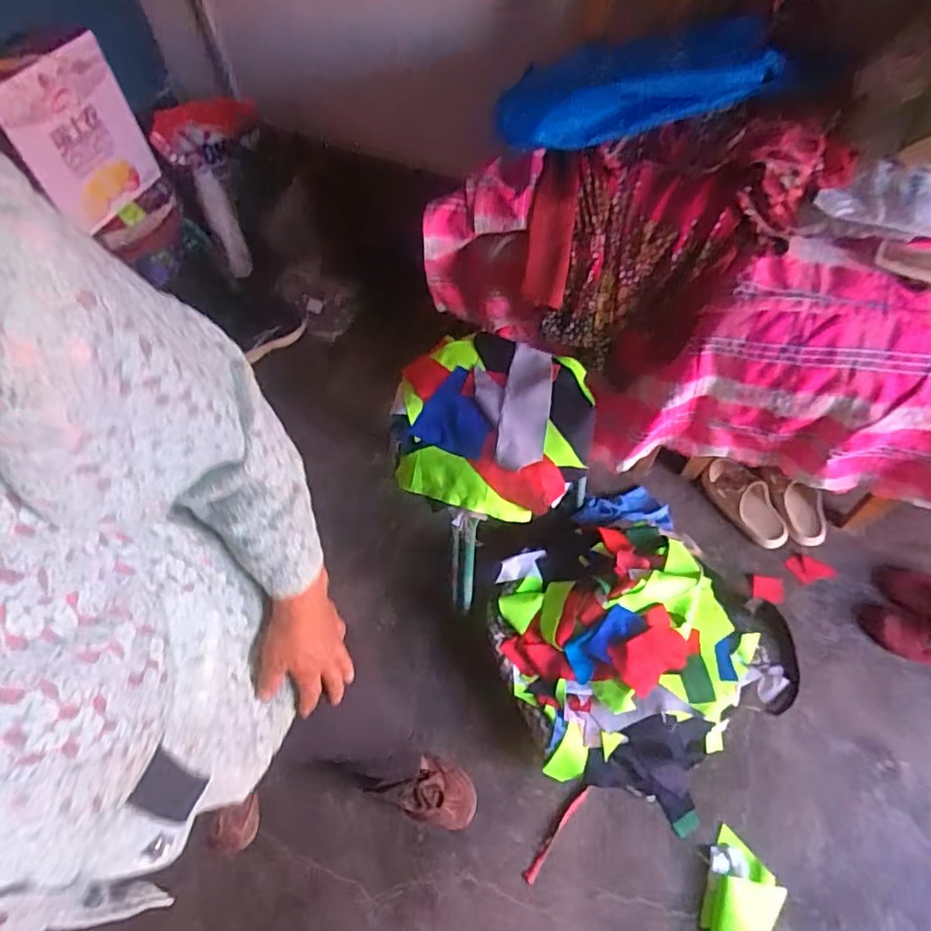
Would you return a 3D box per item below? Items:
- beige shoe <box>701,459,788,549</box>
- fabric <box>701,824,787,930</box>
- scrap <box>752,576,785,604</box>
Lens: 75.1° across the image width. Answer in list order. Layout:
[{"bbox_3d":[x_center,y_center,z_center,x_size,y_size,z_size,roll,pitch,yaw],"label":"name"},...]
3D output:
[{"bbox_3d":[0.561,0.073,1.209,0.078,0.057,0.200,-32,67,-12],"label":"beige shoe"},{"bbox_3d":[0.435,0.683,0.952,0.101,0.032,0.167,15,61,9],"label":"fabric"},{"bbox_3d":[0.584,0.239,1.168,0.057,0.004,0.057,-4,61,7],"label":"scrap"}]

